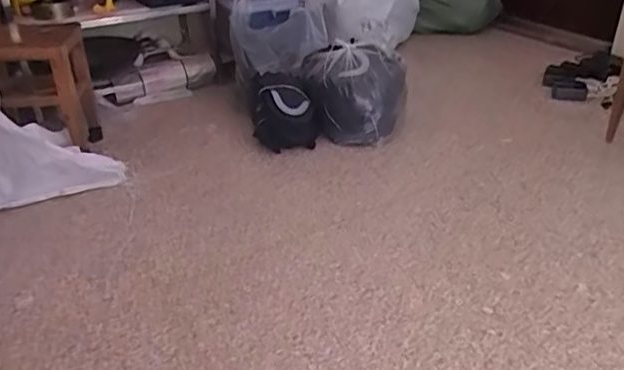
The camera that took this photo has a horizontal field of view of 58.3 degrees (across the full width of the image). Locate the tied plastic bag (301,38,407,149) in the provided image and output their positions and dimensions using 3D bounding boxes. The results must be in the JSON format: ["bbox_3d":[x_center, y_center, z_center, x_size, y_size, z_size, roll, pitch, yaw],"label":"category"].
[{"bbox_3d":[0.137,-0.277,1.742,0.322,0.280,0.251,1,31,3],"label":"tied plastic bag"}]

